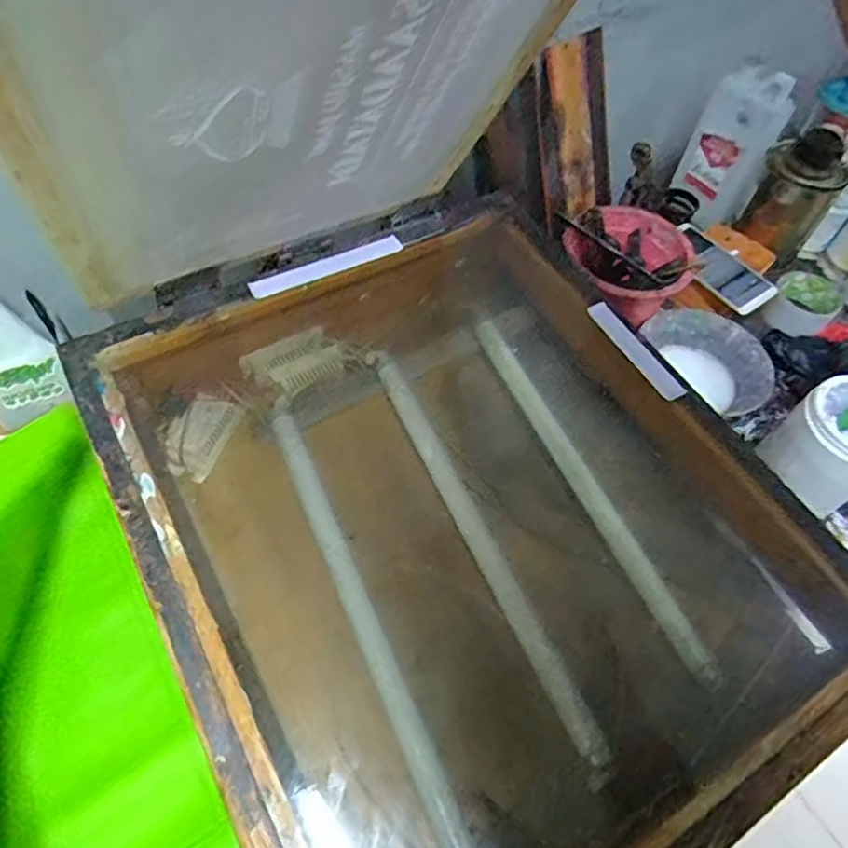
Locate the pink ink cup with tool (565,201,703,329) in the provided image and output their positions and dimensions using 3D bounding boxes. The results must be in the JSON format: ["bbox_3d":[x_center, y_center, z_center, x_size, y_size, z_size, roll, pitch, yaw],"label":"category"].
[{"bbox_3d":[0.240,-0.194,0.741,0.145,0.075,0.146,2,57,-2],"label":"pink ink cup with tool"}]

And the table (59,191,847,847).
[{"bbox_3d":[0.028,0.093,0.580,0.491,0.167,0.590,-26,62,-18],"label":"table"}]

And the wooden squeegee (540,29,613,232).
[{"bbox_3d":[0.194,-0.374,0.792,0.113,0.208,0.032,-28,38,-19],"label":"wooden squeegee"}]

